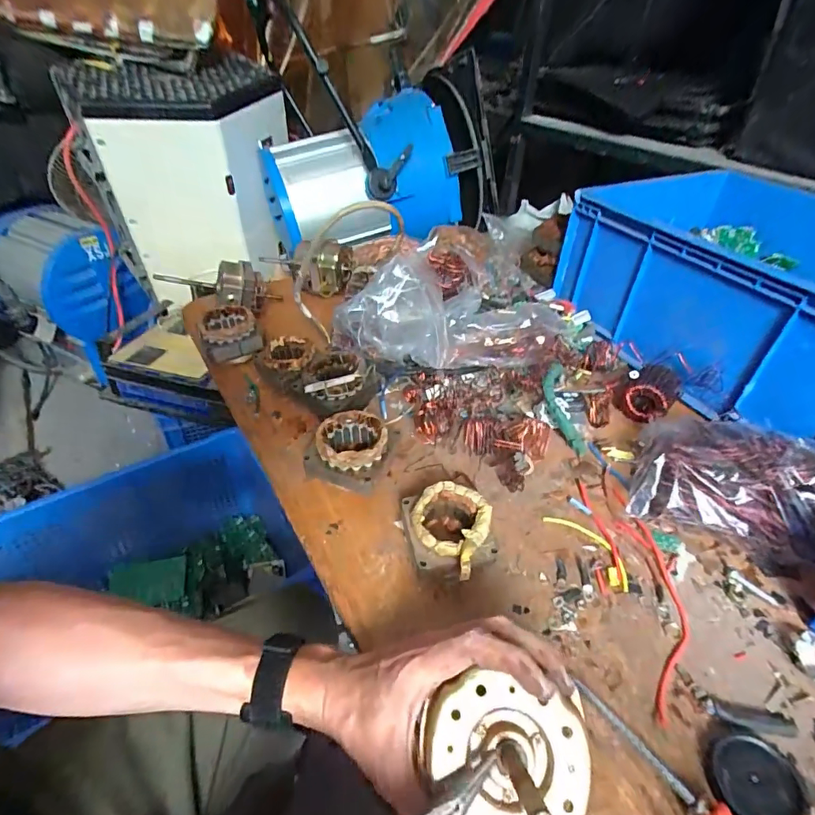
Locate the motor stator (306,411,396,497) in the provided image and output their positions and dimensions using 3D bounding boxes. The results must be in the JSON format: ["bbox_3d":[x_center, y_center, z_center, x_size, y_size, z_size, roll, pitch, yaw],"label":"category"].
[{"bbox_3d":[-0.063,0.049,0.490,0.086,0.062,0.080,15,42,13],"label":"motor stator"}]

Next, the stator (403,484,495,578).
[{"bbox_3d":[0.037,0.117,0.413,0.071,0.055,0.088,-8,42,-13],"label":"stator"}]

